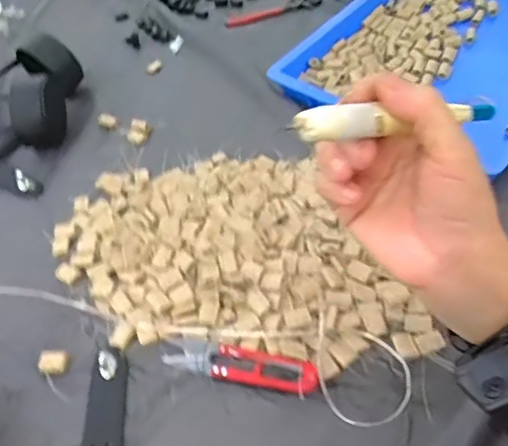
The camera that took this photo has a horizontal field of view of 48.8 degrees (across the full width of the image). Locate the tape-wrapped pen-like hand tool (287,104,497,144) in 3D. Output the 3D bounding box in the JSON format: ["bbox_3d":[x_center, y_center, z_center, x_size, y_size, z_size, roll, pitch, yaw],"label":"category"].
[{"bbox_3d":[0.077,-0.053,0.287,0.130,0.014,0.012,-9,43,-29],"label":"tape-wrapped pen-like hand tool"}]

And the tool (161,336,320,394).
[{"bbox_3d":[-0.009,0.103,0.413,0.114,0.014,0.026,8,48,15],"label":"tool"}]

